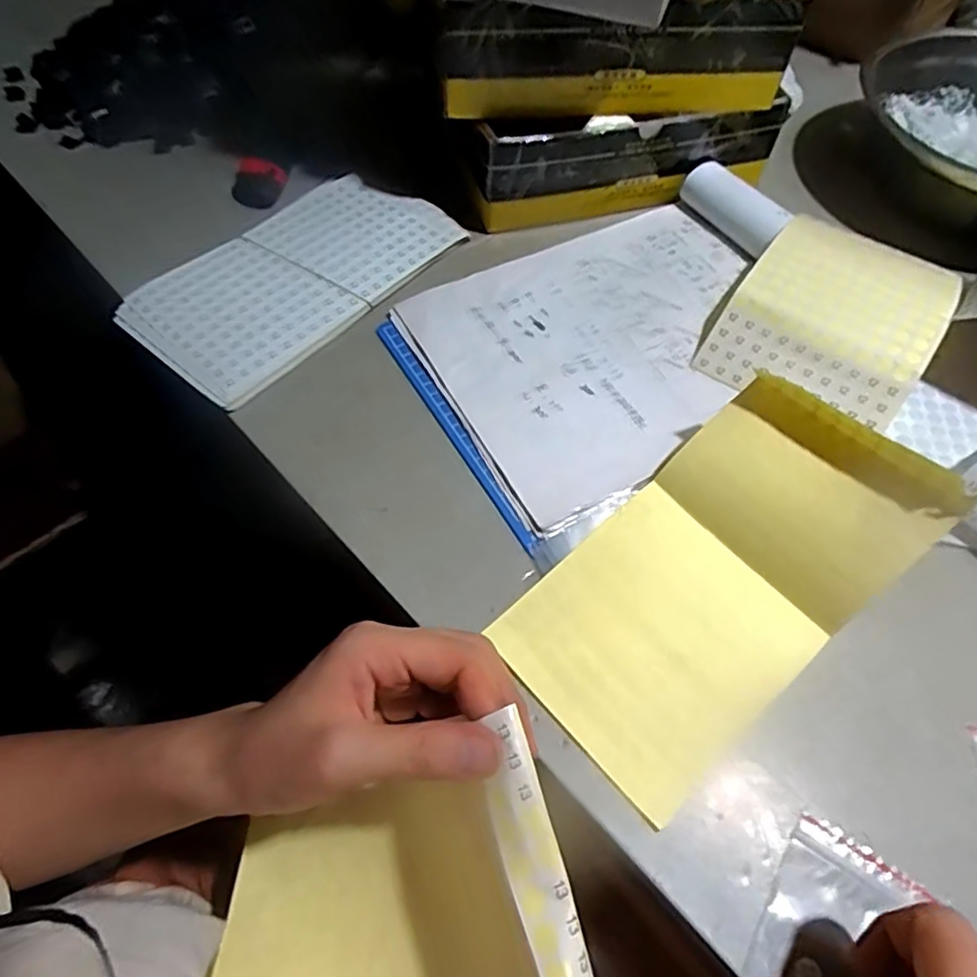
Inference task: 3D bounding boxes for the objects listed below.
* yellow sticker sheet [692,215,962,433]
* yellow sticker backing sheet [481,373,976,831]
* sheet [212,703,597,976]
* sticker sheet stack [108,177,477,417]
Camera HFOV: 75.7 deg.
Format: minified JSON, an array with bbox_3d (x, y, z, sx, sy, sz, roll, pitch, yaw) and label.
[{"bbox_3d":[0.241,-0.122,0.433,0.123,0.033,0.172,34,63,18],"label":"yellow sticker sheet"},{"bbox_3d":[0.116,0.044,0.322,0.209,0.059,0.123,-36,67,-20],"label":"yellow sticker backing sheet"},{"bbox_3d":[-0.041,0.189,0.294,0.196,0.080,0.109,-32,55,35],"label":"sheet"},{"bbox_3d":[-0.140,-0.160,0.467,0.127,0.008,0.233,38,64,15],"label":"sticker sheet stack"}]

